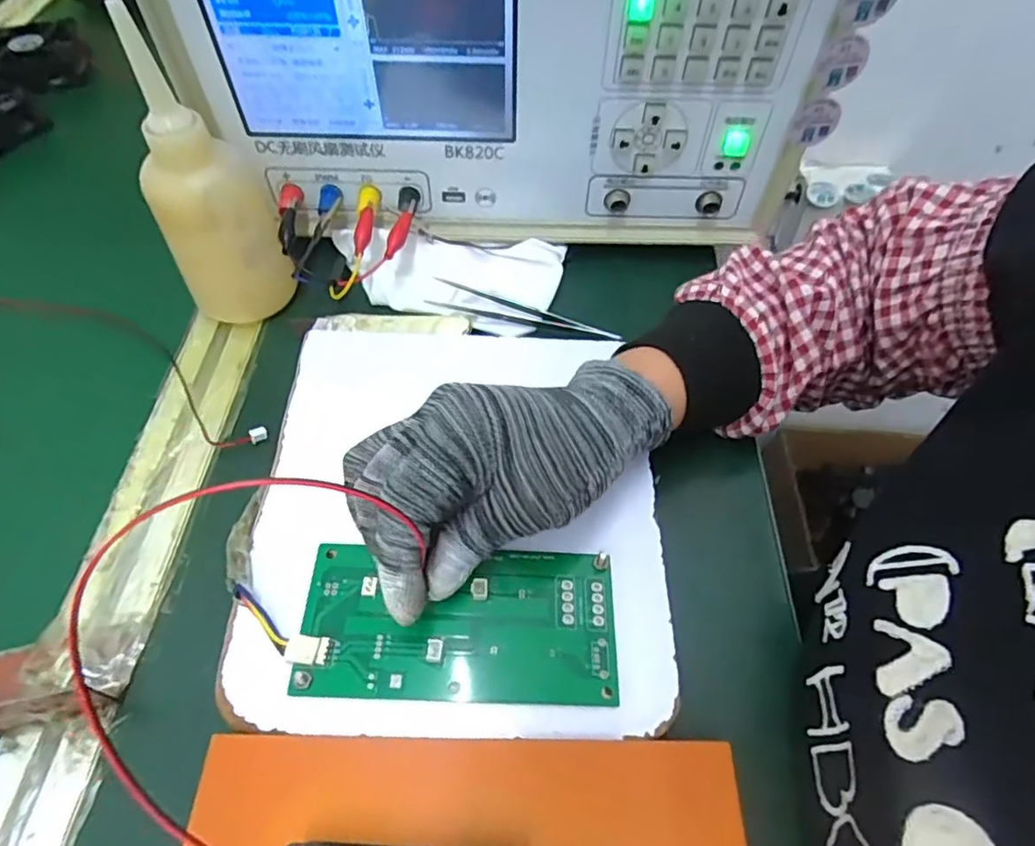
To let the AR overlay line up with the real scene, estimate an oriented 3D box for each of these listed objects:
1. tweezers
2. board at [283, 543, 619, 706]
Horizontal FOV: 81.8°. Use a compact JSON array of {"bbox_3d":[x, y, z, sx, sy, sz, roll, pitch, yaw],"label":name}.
[{"bbox_3d":[0.004,-0.066,0.372,0.118,0.005,0.018,17,76,8],"label":"tweezers"},{"bbox_3d":[-0.025,0.085,0.260,0.135,0.007,0.064,1,55,0],"label":"board"}]

